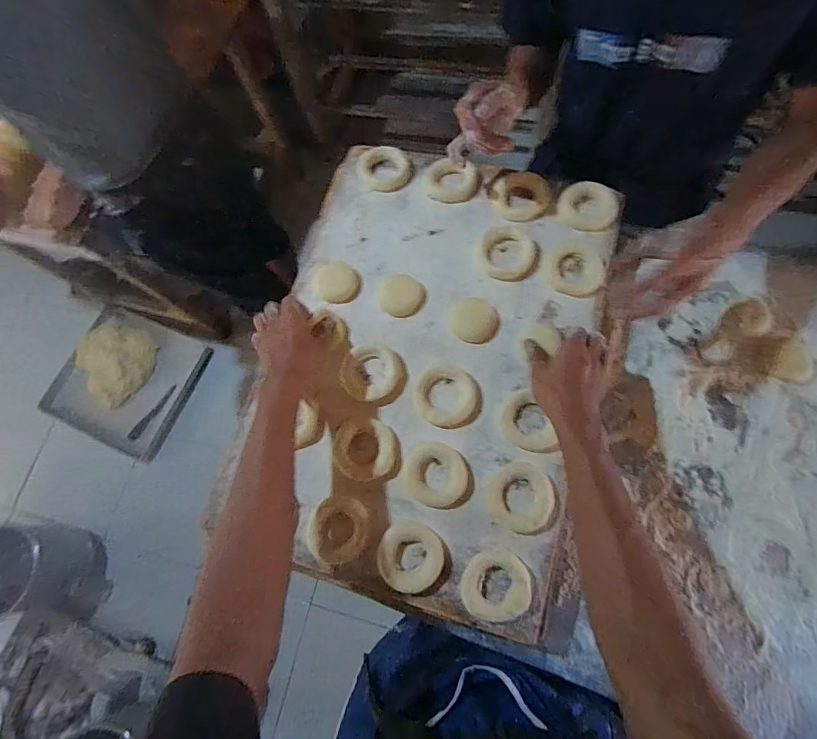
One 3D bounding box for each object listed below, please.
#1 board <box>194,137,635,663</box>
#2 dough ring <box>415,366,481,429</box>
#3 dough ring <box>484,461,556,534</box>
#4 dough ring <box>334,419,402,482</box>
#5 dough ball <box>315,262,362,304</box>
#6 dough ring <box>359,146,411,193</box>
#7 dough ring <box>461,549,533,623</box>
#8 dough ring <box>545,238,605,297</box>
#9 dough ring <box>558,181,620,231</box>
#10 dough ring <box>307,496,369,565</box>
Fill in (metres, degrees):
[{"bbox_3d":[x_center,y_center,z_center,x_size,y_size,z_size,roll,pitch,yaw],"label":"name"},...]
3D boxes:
[{"bbox_3d":[0.025,-0.023,0.556,0.414,0.027,0.581,12,75,9],"label":"board"},{"bbox_3d":[0.049,0.035,0.533,0.078,0.021,0.074,-2,73,6],"label":"dough ring"},{"bbox_3d":[0.130,0.148,0.492,0.075,0.014,0.077,-2,73,6],"label":"dough ring"},{"bbox_3d":[-0.049,0.098,0.516,0.081,0.022,0.073,5,74,8],"label":"dough ring"},{"bbox_3d":[-0.098,-0.121,0.583,0.059,0.011,0.066,-42,74,-7],"label":"dough ball"},{"bbox_3d":[-0.034,-0.301,0.631,0.077,0.013,0.070,-2,73,6],"label":"dough ring"},{"bbox_3d":[0.098,0.239,0.467,0.074,0.013,0.070,-2,73,6],"label":"dough ring"},{"bbox_3d":[0.219,-0.138,0.553,0.070,0.012,0.082,23,77,12],"label":"dough ring"},{"bbox_3d":[0.249,-0.226,0.582,0.077,0.019,0.060,32,79,14],"label":"dough ring"},{"bbox_3d":[-0.083,0.190,0.499,0.067,0.015,0.074,7,74,8],"label":"dough ring"}]

